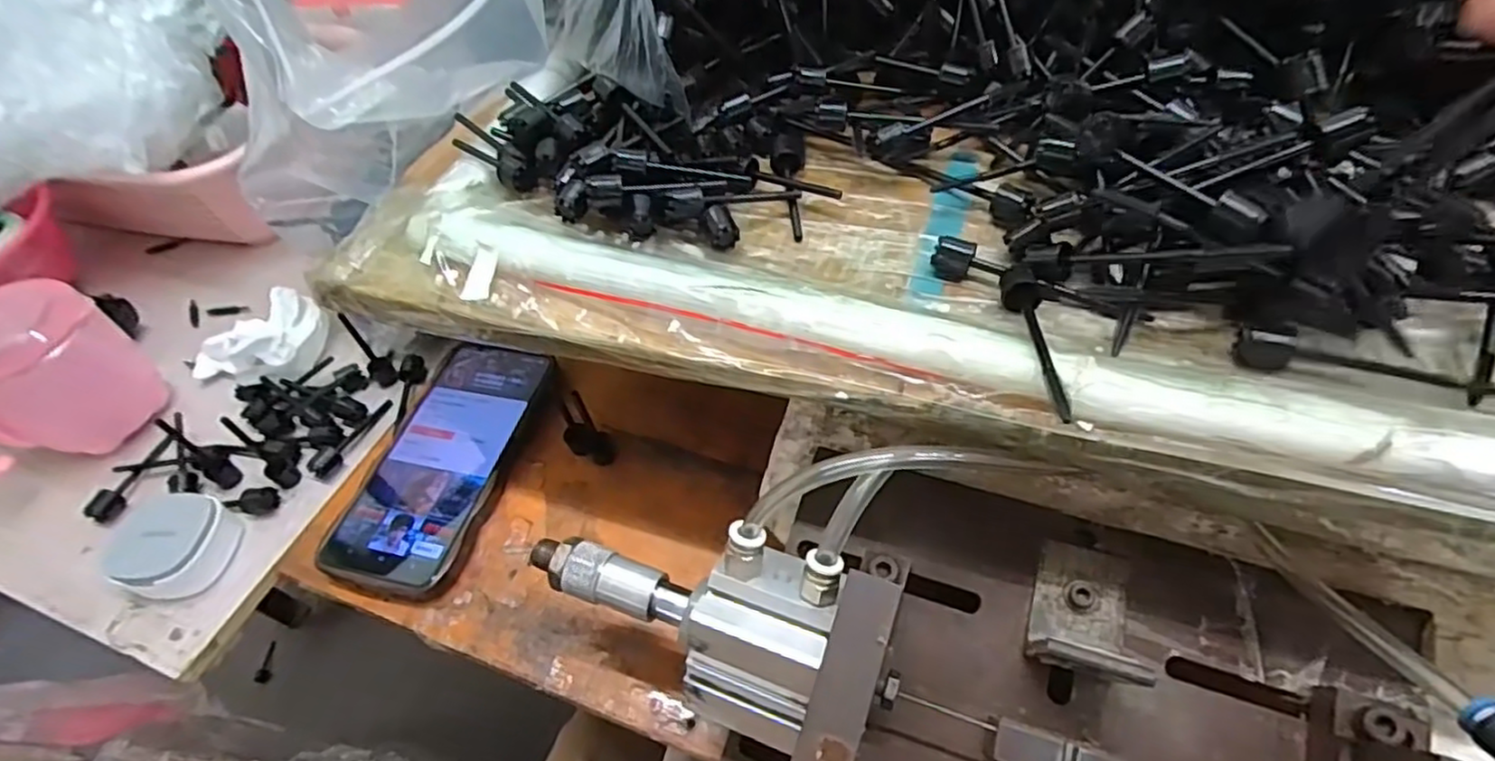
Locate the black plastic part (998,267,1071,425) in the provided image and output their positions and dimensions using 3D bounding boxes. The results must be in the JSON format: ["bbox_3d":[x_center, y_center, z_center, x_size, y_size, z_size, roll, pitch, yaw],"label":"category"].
[{"bbox_3d":[0.102,-0.016,0.249,0.014,0.009,0.087,4,38,9],"label":"black plastic part"}]

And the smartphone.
[{"bbox_3d":[-0.180,0.046,0.420,0.080,0.016,0.163,10,53,13],"label":"smartphone"}]

